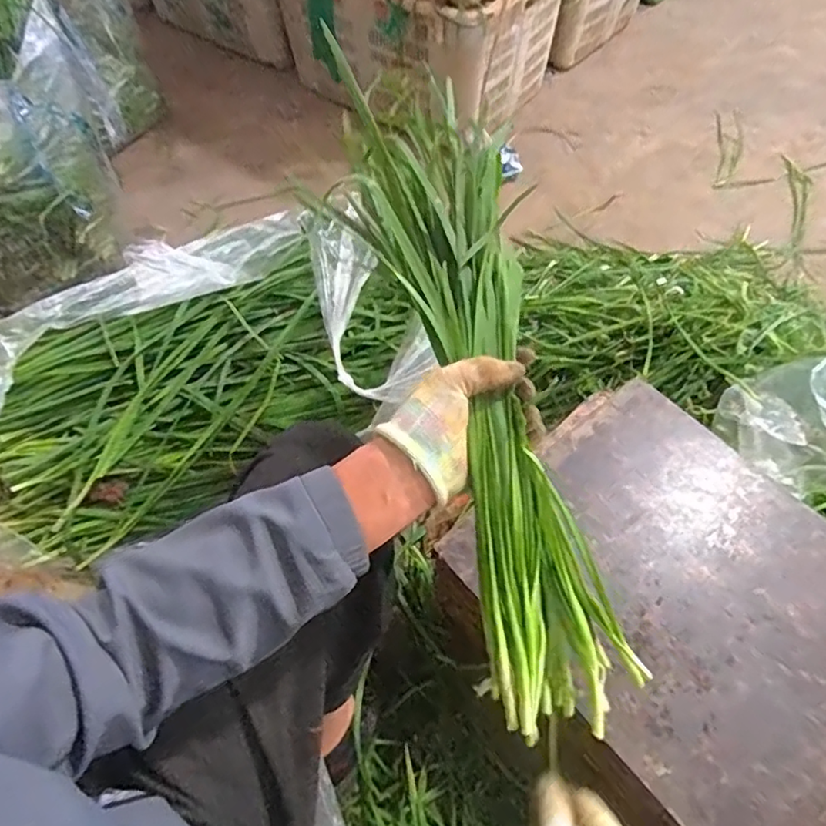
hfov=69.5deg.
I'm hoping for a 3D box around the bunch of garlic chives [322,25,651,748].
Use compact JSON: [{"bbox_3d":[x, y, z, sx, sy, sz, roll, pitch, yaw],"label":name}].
[{"bbox_3d":[0.054,-0.012,0.465,0.117,0.053,0.507,-14,86,-7],"label":"bunch of garlic chives"}]

